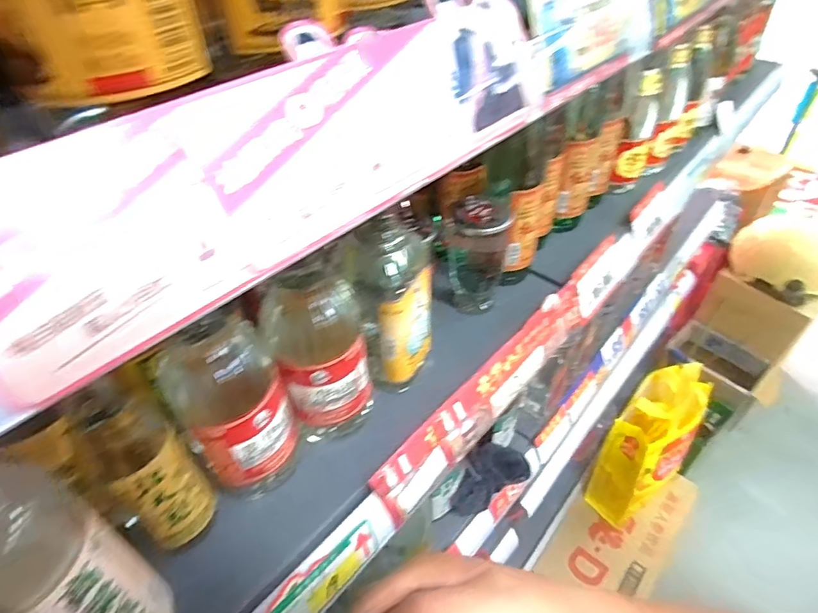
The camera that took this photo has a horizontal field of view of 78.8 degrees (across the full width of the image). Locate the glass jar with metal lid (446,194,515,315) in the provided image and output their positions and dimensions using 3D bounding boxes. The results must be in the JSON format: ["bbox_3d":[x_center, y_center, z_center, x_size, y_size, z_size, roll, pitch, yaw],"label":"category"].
[{"bbox_3d":[0.070,-0.050,0.513,0.059,0.119,0.051,11,46,13],"label":"glass jar with metal lid"}]

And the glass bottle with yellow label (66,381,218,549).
[{"bbox_3d":[-0.167,0.106,0.320,0.049,0.130,0.039,-30,50,-25],"label":"glass bottle with yellow label"}]

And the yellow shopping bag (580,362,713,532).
[{"bbox_3d":[0.614,0.348,1.274,0.154,0.381,0.296,32,54,31],"label":"yellow shopping bag"}]

